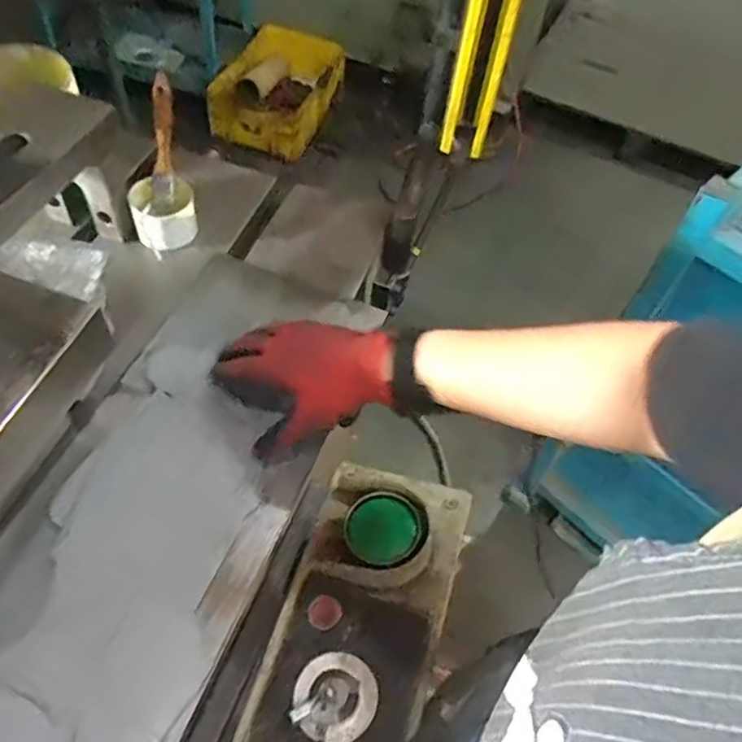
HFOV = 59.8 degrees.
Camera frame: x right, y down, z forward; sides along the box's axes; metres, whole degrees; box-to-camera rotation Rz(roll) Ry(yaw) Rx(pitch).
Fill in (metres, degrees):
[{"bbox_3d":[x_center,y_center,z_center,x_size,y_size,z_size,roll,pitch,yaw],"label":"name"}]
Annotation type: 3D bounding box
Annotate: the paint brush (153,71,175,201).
[{"bbox_3d":[-0.221,-0.248,0.686,0.022,0.136,0.016,2,13,-3],"label":"paint brush"}]

